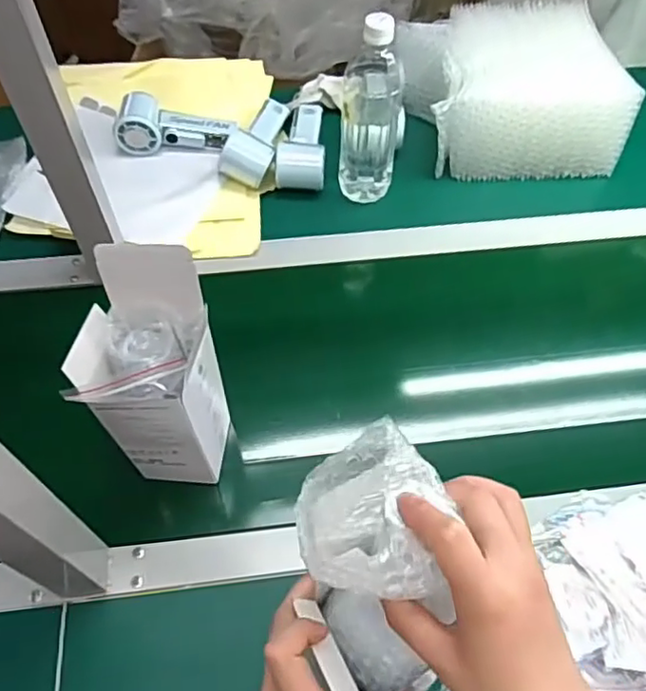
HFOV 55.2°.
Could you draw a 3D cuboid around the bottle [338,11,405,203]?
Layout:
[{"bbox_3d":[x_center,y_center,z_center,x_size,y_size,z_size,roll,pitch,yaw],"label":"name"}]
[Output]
[{"bbox_3d":[0.058,-0.272,0.716,0.068,0.226,0.081,8,58,4],"label":"bottle"}]

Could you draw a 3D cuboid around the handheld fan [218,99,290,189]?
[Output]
[{"bbox_3d":[-0.080,-0.279,0.796,0.063,0.049,0.152,12,58,7],"label":"handheld fan"}]

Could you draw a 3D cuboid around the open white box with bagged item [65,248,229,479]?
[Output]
[{"bbox_3d":[-0.135,0.026,0.506,0.086,0.215,0.093,8,58,4],"label":"open white box with bagged item"}]

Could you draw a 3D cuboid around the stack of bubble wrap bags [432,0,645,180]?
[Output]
[{"bbox_3d":[0.261,-0.338,0.807,0.225,0.120,0.218,4,58,1],"label":"stack of bubble wrap bags"}]

